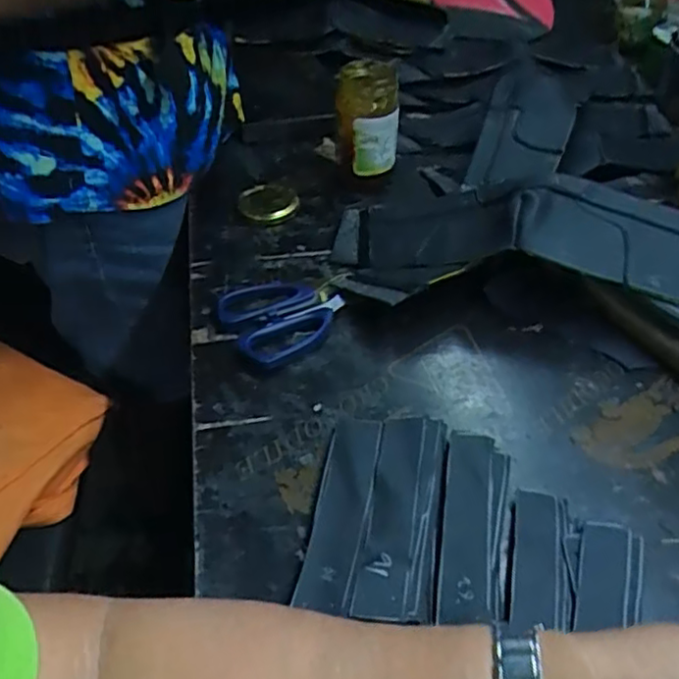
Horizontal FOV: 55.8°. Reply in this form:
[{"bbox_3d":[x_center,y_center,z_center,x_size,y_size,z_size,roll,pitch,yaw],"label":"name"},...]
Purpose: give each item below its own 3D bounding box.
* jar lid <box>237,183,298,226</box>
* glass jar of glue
[{"bbox_3d":[-0.069,-0.132,0.617,0.049,0.016,0.055,-25,49,-22],"label":"jar lid"},{"bbox_3d":[0.025,-0.201,0.612,0.059,0.109,0.054,0,44,2],"label":"glass jar of glue"}]

